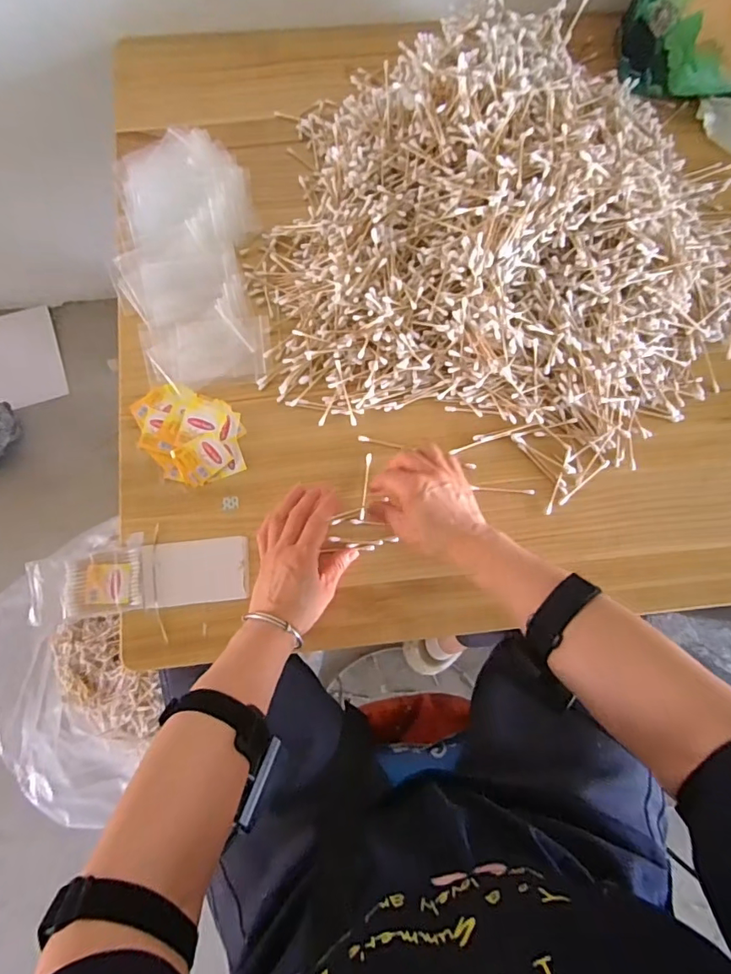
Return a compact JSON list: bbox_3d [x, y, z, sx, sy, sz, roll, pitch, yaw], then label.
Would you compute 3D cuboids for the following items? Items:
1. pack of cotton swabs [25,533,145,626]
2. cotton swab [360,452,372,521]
[{"bbox_3d":[-0.299,0.102,0.531,0.128,0.009,0.074,-10,80,-1],"label":"pack of cotton swabs"},{"bbox_3d":[0.000,-0.001,0.552,0.007,0.009,0.076,7,80,1],"label":"cotton swab"}]

